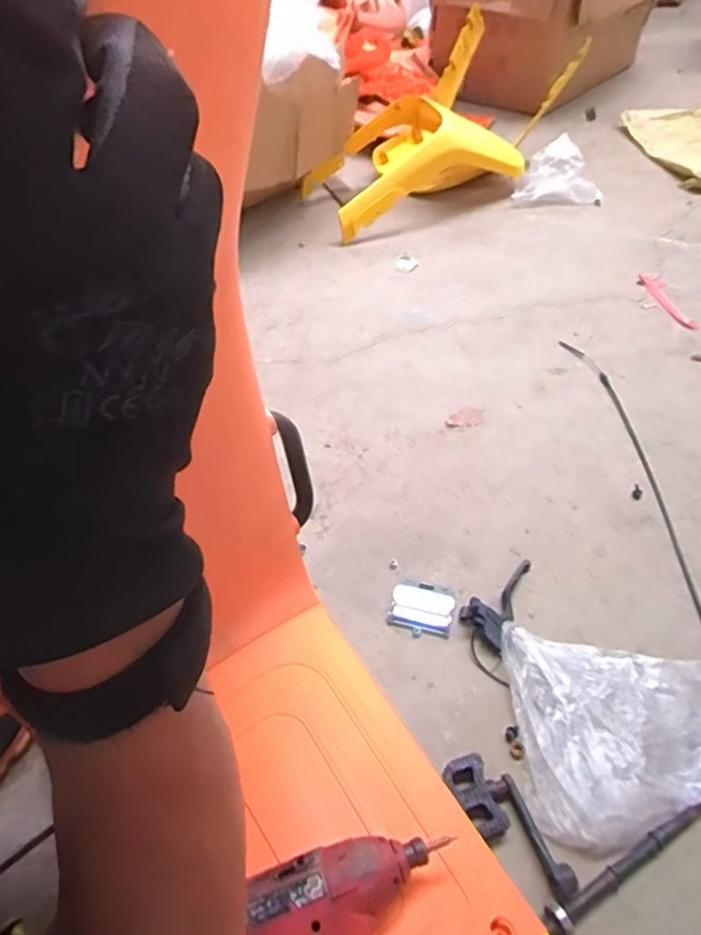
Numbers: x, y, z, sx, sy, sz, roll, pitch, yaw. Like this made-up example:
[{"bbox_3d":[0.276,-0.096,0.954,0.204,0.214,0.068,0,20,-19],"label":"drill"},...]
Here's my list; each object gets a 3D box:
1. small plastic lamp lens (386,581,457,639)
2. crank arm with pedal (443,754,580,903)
[{"bbox_3d":[0.102,0.201,0.871,0.089,0.025,0.079,13,50,12],"label":"small plastic lamp lens"},{"bbox_3d":[0.178,0.399,0.682,0.067,0.036,0.166,-28,54,-22],"label":"crank arm with pedal"}]

